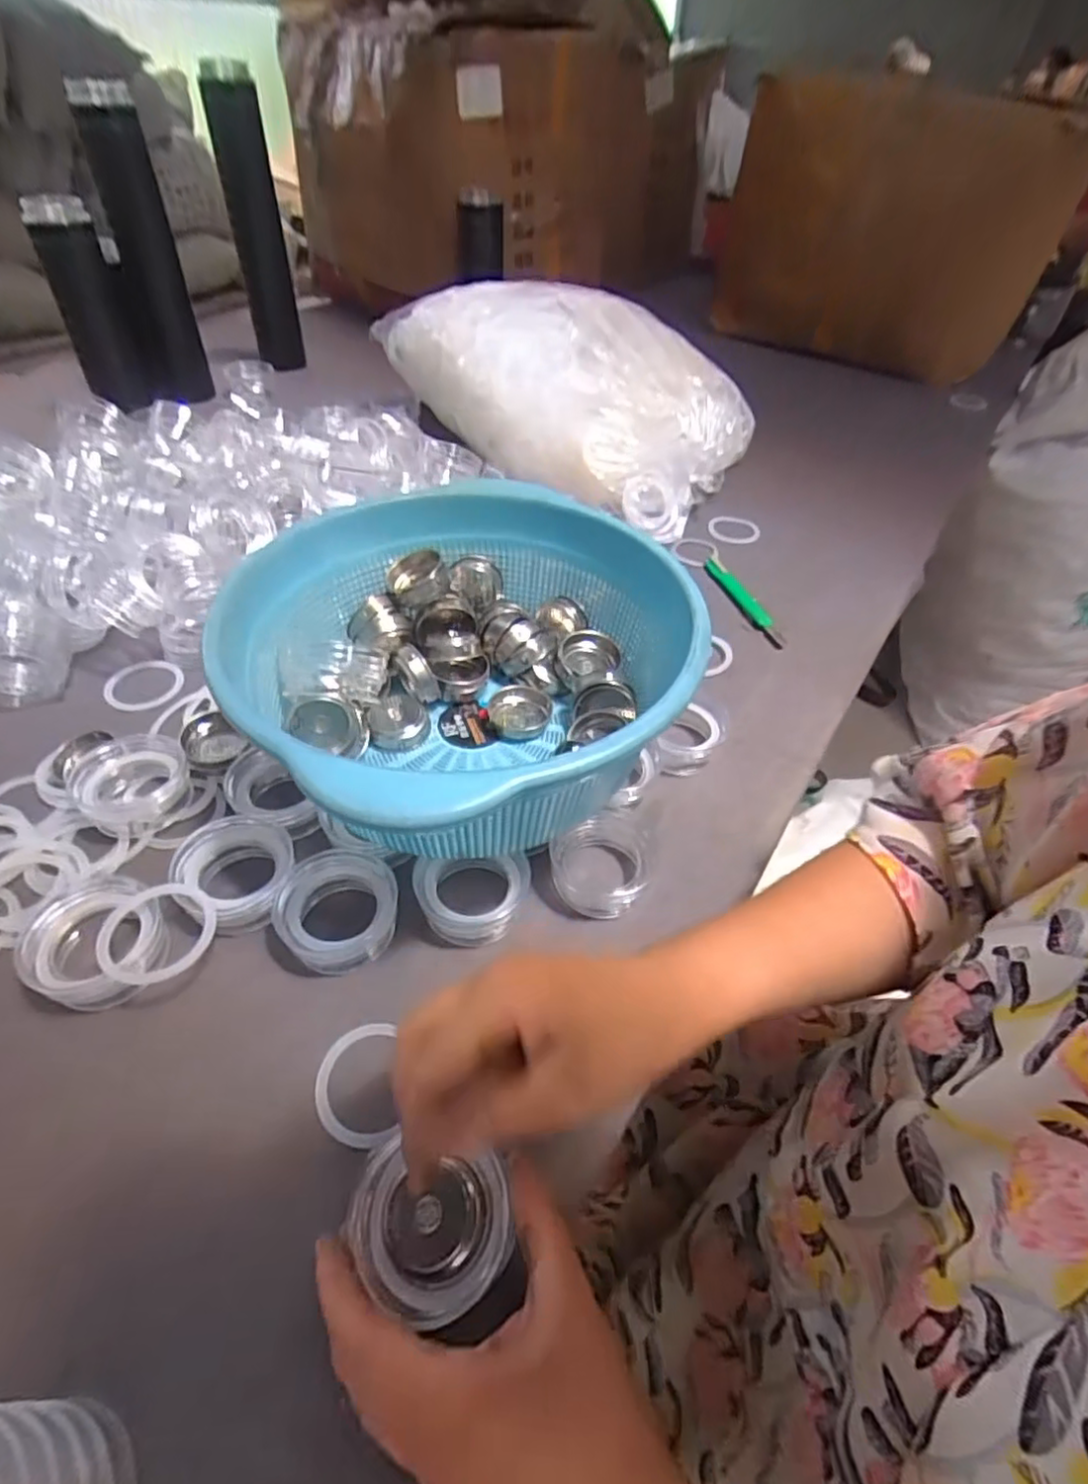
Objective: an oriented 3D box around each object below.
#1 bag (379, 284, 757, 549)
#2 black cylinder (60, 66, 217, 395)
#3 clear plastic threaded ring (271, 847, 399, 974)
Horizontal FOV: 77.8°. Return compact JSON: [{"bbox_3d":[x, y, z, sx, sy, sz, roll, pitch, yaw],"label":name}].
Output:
[{"bbox_3d":[0.007,-0.440,0.823,0.477,0.151,0.231,34,54,27],"label":"bag"},{"bbox_3d":[-0.510,-0.610,0.865,0.078,0.339,0.069,-20,50,-20],"label":"black cylinder"},{"bbox_3d":[-0.122,0.100,0.399,0.068,0.030,0.068,1,46,-1],"label":"clear plastic threaded ring"}]

